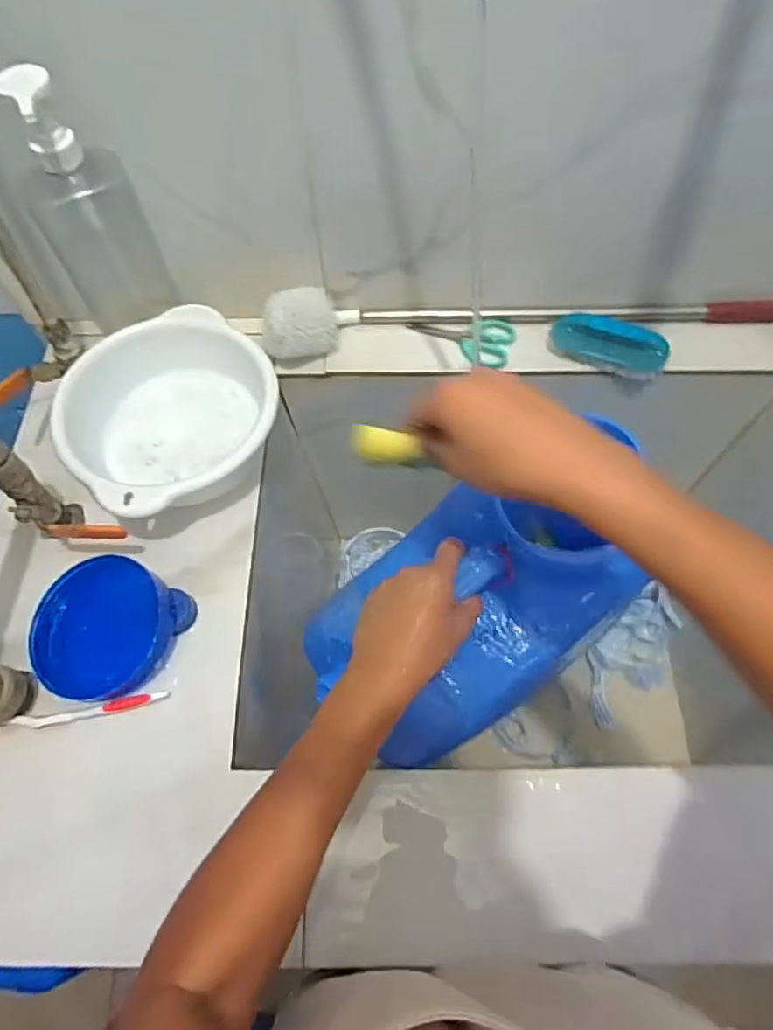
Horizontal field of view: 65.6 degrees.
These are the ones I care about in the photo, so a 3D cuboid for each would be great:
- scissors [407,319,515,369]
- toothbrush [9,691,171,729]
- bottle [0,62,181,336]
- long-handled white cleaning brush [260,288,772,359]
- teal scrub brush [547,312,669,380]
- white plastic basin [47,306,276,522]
[{"bbox_3d":[0.084,-0.198,0.684,0.119,0.015,0.063,8,64,5],"label":"scissors"},{"bbox_3d":[-0.273,0.167,0.498,0.174,0.014,0.013,-11,64,-4],"label":"toothbrush"},{"bbox_3d":[-0.268,-0.270,0.546,0.094,0.235,0.074,-22,65,-10],"label":"bottle"},{"bbox_3d":[0.148,-0.228,0.656,0.610,0.074,0.075,-7,63,-2],"label":"long-handled white cleaning brush"},{"bbox_3d":[0.239,-0.185,0.649,0.122,0.044,0.037,21,65,11],"label":"teal scrub brush"},{"bbox_3d":[-0.209,-0.090,0.591,0.188,0.089,0.192,0,63,1],"label":"white plastic basin"}]

